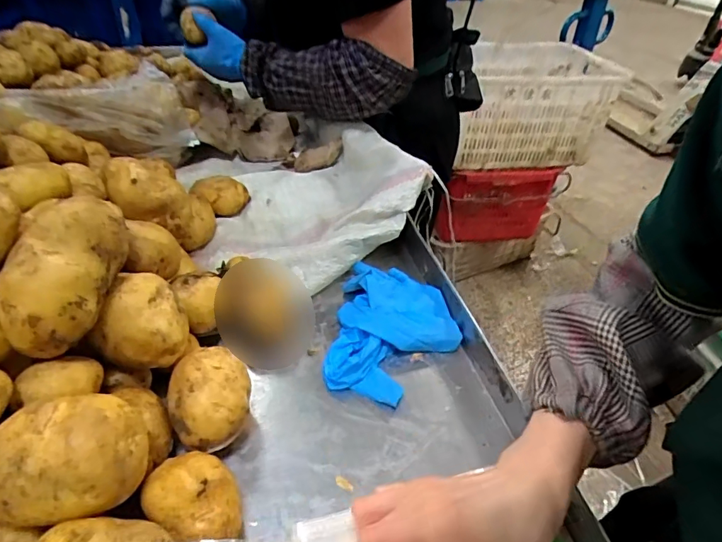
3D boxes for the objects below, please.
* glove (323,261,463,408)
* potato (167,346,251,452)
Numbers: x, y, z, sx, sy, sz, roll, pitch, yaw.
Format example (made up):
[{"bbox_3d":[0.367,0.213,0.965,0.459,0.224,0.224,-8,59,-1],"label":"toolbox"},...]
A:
[{"bbox_3d":[0.037,0.052,0.488,0.122,0.031,0.174,7,40,5],"label":"glove"},{"bbox_3d":[-0.124,0.107,0.395,0.065,0.063,0.082,-11,41,-17],"label":"potato"}]

